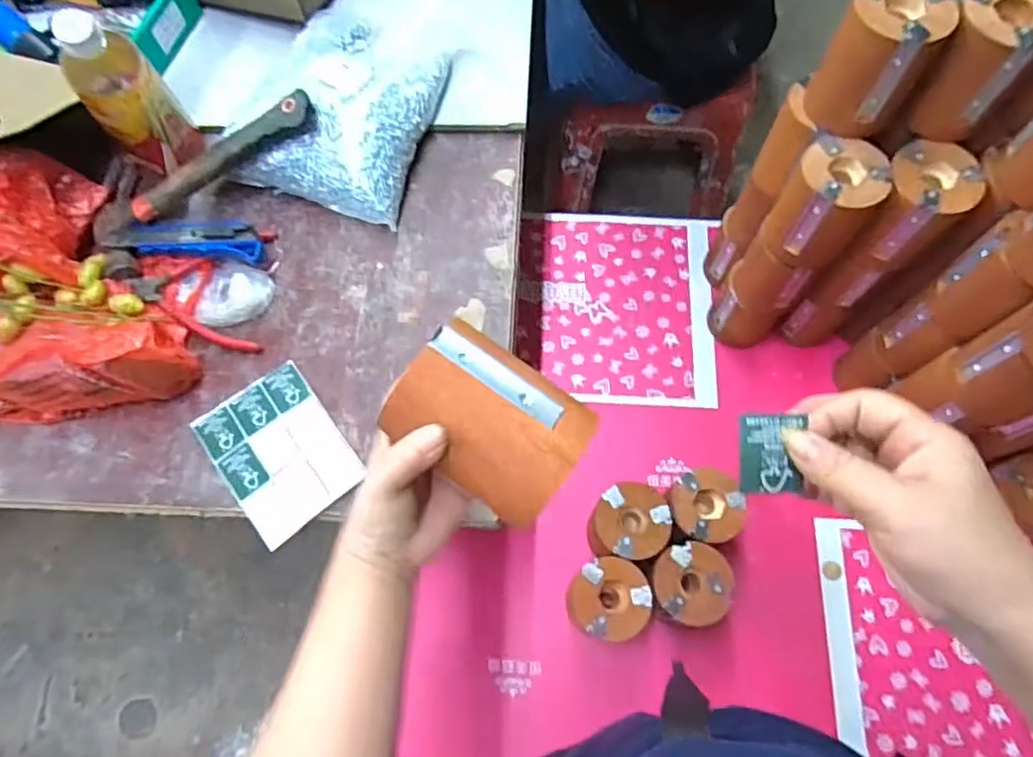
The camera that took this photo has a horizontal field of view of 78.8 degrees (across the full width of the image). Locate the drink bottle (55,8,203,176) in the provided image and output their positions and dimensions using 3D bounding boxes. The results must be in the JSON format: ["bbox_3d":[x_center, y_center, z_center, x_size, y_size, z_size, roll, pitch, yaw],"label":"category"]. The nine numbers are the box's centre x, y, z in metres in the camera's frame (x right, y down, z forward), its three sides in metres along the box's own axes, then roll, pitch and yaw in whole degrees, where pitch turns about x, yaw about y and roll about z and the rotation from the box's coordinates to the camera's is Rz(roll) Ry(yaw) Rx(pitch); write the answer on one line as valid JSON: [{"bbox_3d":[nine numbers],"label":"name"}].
[{"bbox_3d":[-0.360,-0.266,0.572,0.070,0.160,0.067,-37,72,-12],"label":"drink bottle"}]

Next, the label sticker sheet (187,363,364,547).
[{"bbox_3d":[-0.206,0.063,0.549,0.098,0.005,0.134,-36,73,-13],"label":"label sticker sheet"}]

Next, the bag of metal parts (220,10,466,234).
[{"bbox_3d":[-0.174,-0.289,0.649,0.182,0.062,0.247,15,70,7],"label":"bag of metal parts"}]

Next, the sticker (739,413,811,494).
[{"bbox_3d":[0.119,0.035,0.296,0.026,0.004,0.038,-2,100,14],"label":"sticker"}]

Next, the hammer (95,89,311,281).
[{"bbox_3d":[-0.300,-0.197,0.604,0.249,0.027,0.126,-28,70,10],"label":"hammer"}]

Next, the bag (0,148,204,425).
[{"bbox_3d":[-0.452,-0.083,0.558,0.291,0.089,0.239,-11,69,-3],"label":"bag"}]

